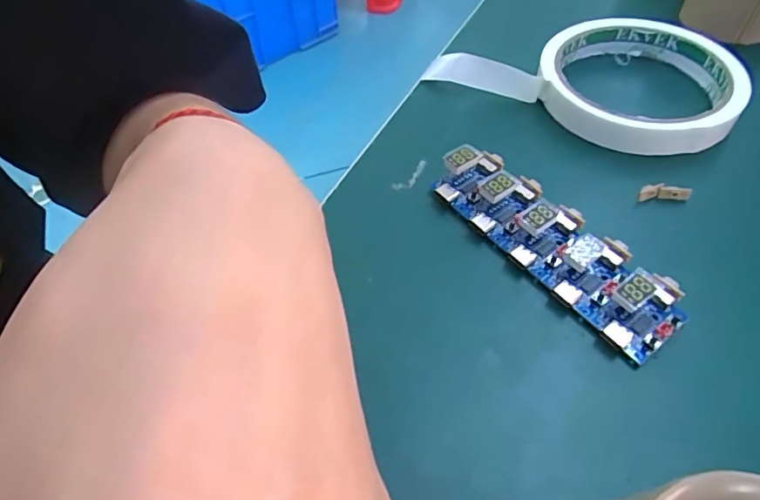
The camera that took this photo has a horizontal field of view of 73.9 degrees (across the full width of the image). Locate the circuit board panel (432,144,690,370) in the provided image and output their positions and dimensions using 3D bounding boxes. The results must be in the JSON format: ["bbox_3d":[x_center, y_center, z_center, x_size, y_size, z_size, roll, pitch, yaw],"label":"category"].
[{"bbox_3d":[0.067,-0.006,0.197,0.033,0.014,0.107,-34,59,-21],"label":"circuit board panel"}]

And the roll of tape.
[{"bbox_3d":[0.108,-0.092,0.260,0.139,0.018,0.088,28,60,21],"label":"roll of tape"}]

